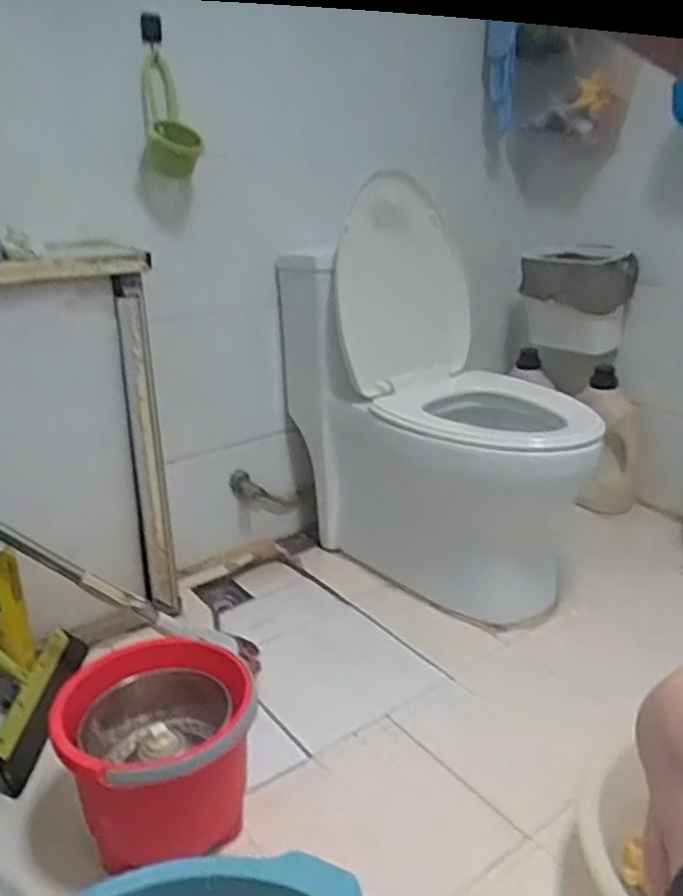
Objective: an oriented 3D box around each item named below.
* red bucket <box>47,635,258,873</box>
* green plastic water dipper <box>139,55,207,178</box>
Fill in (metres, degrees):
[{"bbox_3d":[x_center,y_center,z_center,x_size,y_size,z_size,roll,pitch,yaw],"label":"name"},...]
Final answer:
[{"bbox_3d":[-0.240,0.406,0.933,0.231,0.224,0.224,-2,20,1],"label":"red bucket"},{"bbox_3d":[-0.282,-0.550,1.183,0.091,0.174,0.098,-5,20,-8],"label":"green plastic water dipper"}]

